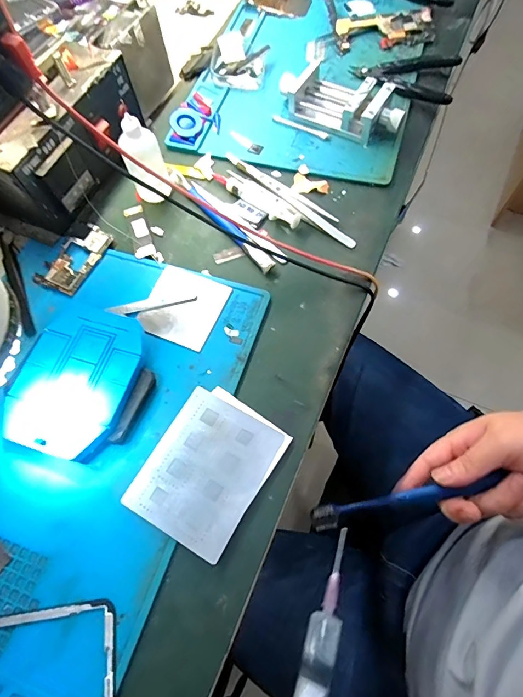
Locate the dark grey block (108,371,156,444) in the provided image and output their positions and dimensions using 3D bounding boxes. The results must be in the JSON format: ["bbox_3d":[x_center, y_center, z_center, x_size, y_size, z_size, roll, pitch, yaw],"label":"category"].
[{"bbox_3d":[-0.099,0.045,0.308,0.009,0.018,0.059,17,69,9],"label":"dark grey block"}]

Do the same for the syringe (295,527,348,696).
[{"bbox_3d":[0.028,0.179,0.213,0.017,0.011,0.154,17,50,9],"label":"syringe"}]

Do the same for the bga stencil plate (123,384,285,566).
[{"bbox_3d":[-0.041,0.088,0.291,0.080,0.004,0.099,28,69,13],"label":"bga stencil plate"}]

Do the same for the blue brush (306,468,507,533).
[{"bbox_3d":[0.118,0.128,0.330,0.152,0.017,0.018,-14,67,6],"label":"blue brush"}]

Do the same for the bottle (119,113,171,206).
[{"bbox_3d":[-0.110,-0.176,0.375,0.034,0.079,0.029,-22,68,-7],"label":"bottle"}]

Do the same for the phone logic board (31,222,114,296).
[{"bbox_3d":[-0.177,-0.087,0.377,0.044,0.004,0.076,24,70,11],"label":"phone logic board"}]

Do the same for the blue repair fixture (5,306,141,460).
[{"bbox_3d":[-0.145,0.024,0.316,0.087,0.024,0.116,14,68,8],"label":"blue repair fixture"}]

